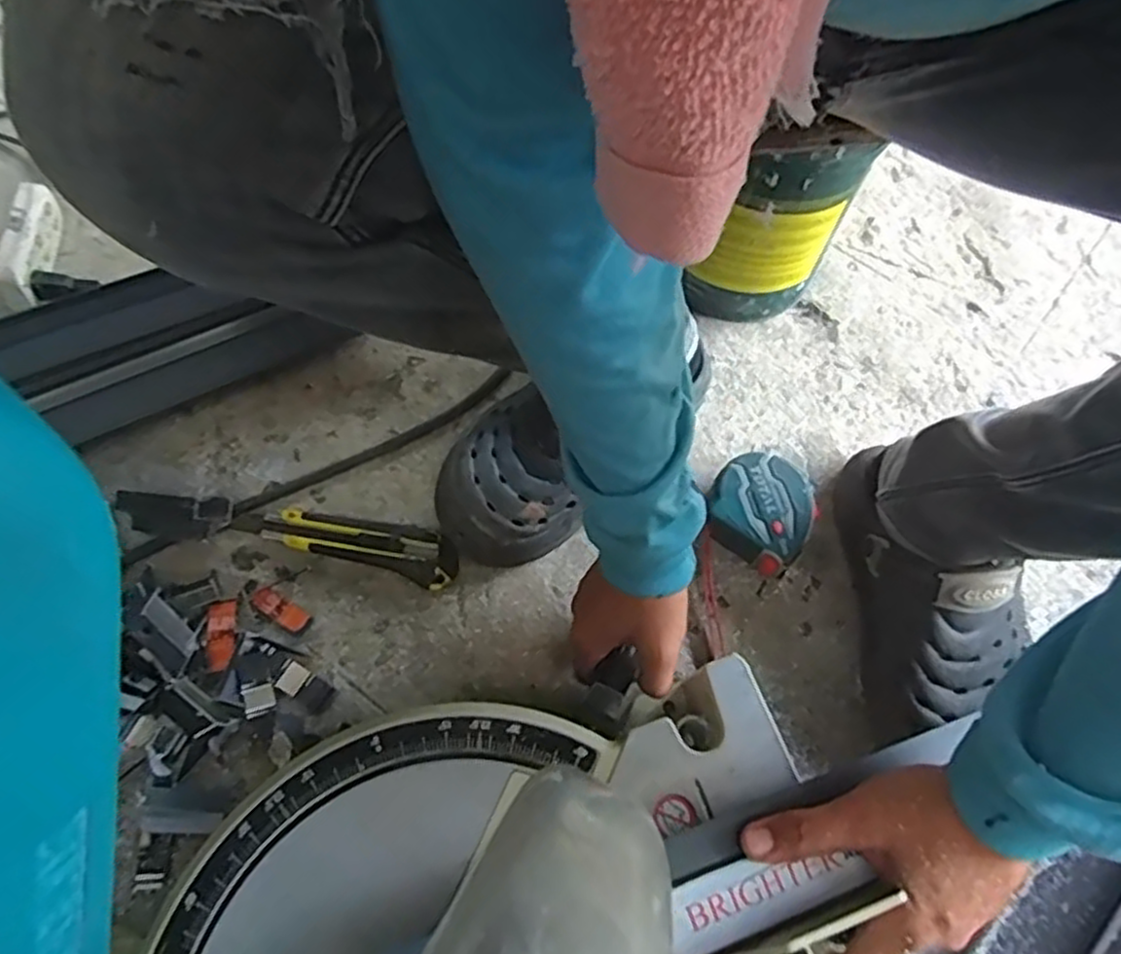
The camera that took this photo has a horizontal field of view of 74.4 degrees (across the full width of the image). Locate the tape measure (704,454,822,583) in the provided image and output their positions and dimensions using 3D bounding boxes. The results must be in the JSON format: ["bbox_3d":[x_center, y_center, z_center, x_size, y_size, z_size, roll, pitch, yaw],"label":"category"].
[{"bbox_3d":[0.157,0.027,0.585,0.083,0.045,0.080,34,67,14],"label":"tape measure"}]

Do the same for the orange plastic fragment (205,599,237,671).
[{"bbox_3d":[-0.246,0.114,0.535,0.019,0.004,0.051,3,61,-22],"label":"orange plastic fragment"}]

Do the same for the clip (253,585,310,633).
[{"bbox_3d":[-0.208,0.097,0.545,0.046,0.004,0.017,29,66,12],"label":"clip"}]

